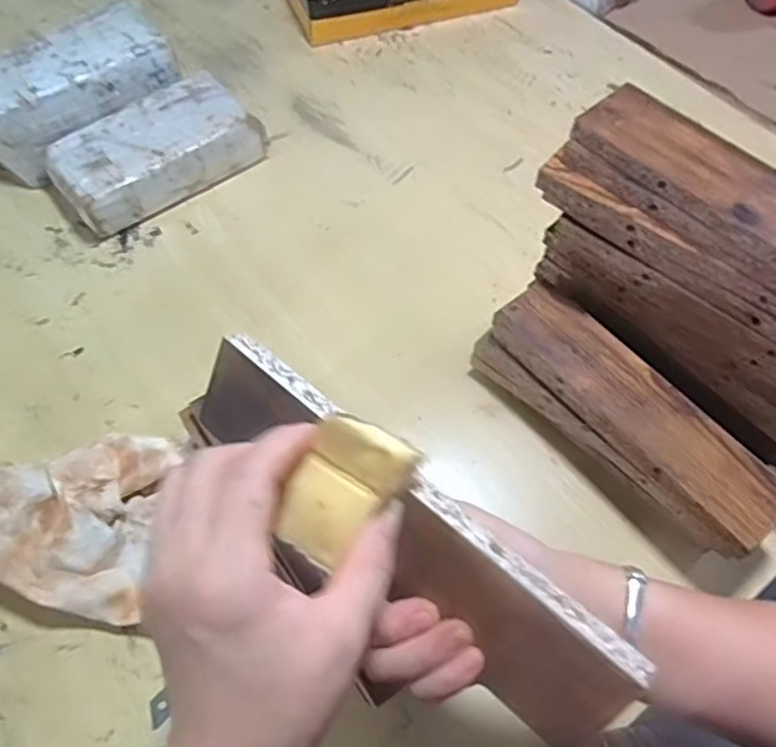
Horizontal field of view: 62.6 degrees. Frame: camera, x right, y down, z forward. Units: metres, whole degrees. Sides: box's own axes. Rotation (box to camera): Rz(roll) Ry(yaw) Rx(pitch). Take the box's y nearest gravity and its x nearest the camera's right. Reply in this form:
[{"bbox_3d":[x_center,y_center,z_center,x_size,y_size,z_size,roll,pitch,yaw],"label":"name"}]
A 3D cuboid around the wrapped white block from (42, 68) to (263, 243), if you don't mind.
[{"bbox_3d":[-0.246,-0.234,0.681,0.203,0.059,0.102,-37,68,-19],"label":"wrapped white block"}]

